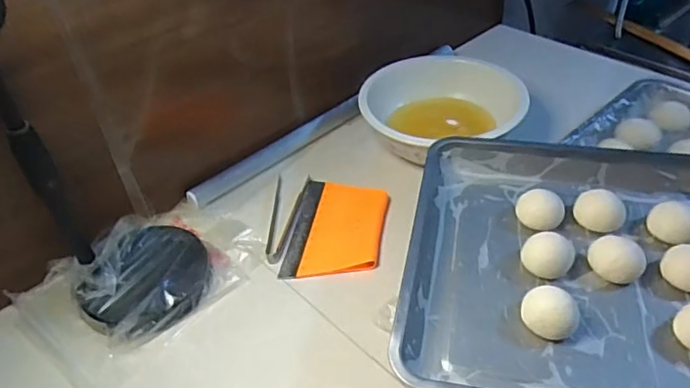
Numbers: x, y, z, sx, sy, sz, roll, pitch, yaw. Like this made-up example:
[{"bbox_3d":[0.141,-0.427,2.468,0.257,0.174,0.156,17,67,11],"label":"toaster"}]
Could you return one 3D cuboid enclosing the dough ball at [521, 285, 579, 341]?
[{"bbox_3d":[0.218,0.119,0.586,0.055,0.033,0.060,-3,41,3],"label":"dough ball"}]

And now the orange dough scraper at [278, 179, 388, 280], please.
[{"bbox_3d":[-0.010,0.047,0.793,0.126,0.008,0.185,3,42,9],"label":"orange dough scraper"}]

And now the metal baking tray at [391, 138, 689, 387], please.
[{"bbox_3d":[0.369,0.080,0.615,0.579,0.052,0.423,6,42,12],"label":"metal baking tray"}]

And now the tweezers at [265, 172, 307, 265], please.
[{"bbox_3d":[-0.087,0.032,0.818,0.048,0.008,0.175,-1,41,5],"label":"tweezers"}]

